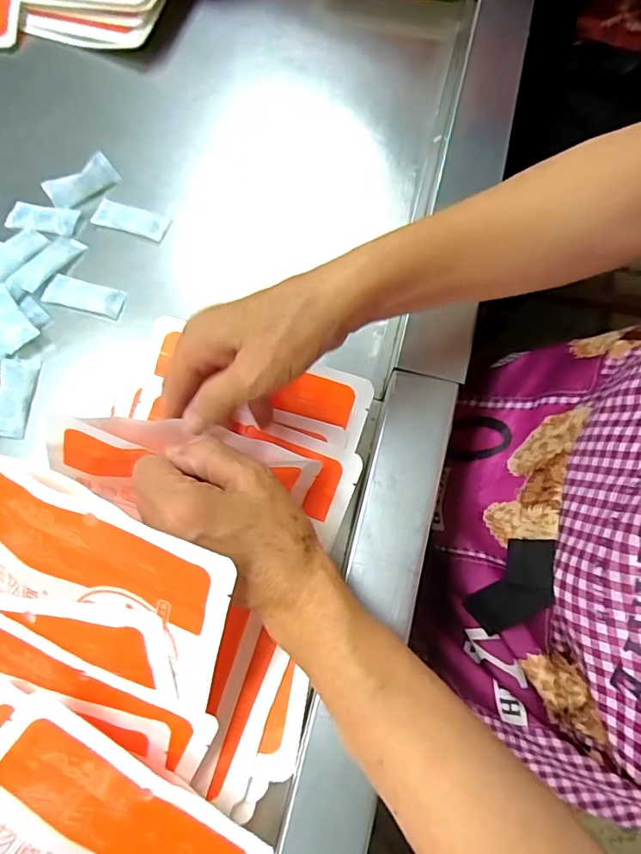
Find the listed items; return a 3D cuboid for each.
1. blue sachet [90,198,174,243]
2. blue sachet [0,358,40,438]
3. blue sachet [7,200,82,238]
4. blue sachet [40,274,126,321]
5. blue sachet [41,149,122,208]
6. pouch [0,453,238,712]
[{"bbox_3d":[-0.177,-0.196,0.473,0.072,0.007,0.030,17,72,6],"label":"blue sachet"},{"bbox_3d":[-0.251,-0.026,0.409,0.029,0.005,0.067,1,71,1],"label":"blue sachet"},{"bbox_3d":[-0.263,-0.197,0.471,0.066,0.004,0.030,14,72,5],"label":"blue sachet"},{"bbox_3d":[-0.207,-0.116,0.444,0.067,0.009,0.029,14,72,5],"label":"blue sachet"},{"bbox_3d":[-0.227,-0.234,0.481,0.065,0.013,0.032,-40,99,-18],"label":"blue sachet"},{"bbox_3d":[-0.128,0.082,0.278,0.165,0.012,0.099,25,109,8],"label":"pouch"}]

